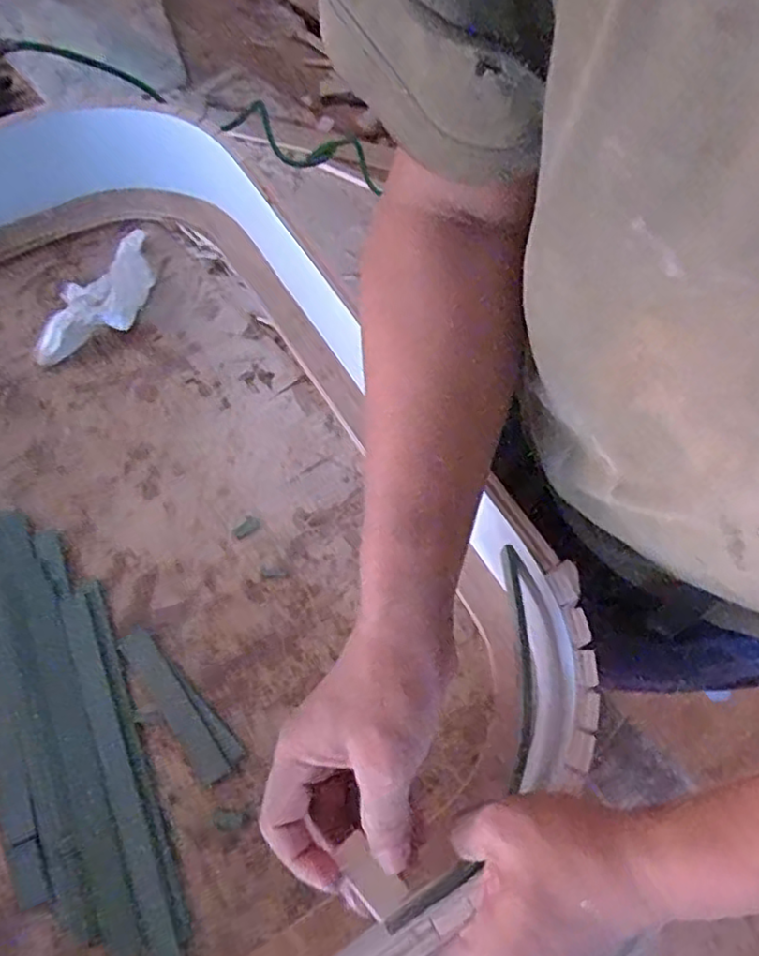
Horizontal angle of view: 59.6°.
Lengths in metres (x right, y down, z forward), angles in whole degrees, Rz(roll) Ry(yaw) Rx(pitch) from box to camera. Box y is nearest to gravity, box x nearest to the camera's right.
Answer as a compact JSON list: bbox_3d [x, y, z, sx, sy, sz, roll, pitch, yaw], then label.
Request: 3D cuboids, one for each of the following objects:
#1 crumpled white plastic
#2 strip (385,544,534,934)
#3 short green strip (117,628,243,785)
[{"bbox_3d":[-0.247,-0.166,0.597,0.060,0.041,0.161,26,67,11],"label":"crumpled white plastic"},{"bbox_3d":[0.067,0.152,0.397,0.053,0.021,0.224,21,66,8],"label":"strip"},{"bbox_3d":[-0.144,0.157,0.472,0.031,0.005,0.121,-37,71,-17],"label":"short green strip"}]

